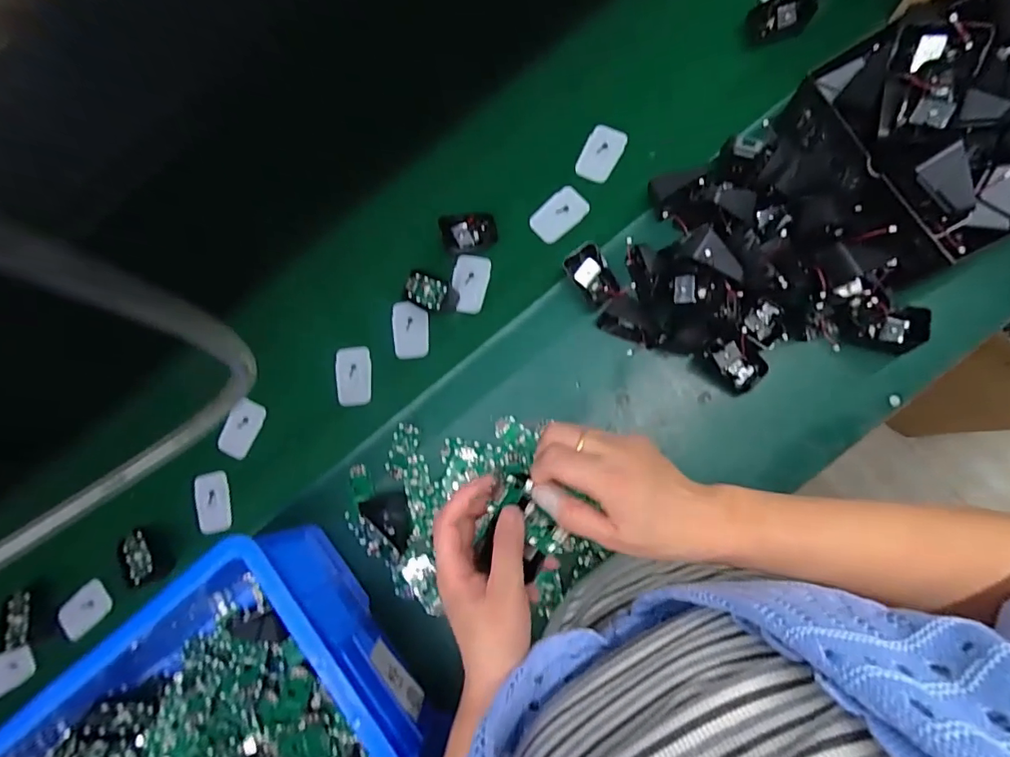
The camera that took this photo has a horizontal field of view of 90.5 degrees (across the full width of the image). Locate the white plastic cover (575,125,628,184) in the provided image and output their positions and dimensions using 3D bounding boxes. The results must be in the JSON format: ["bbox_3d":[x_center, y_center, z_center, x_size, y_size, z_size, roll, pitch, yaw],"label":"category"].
[{"bbox_3d":[0.120,-0.282,0.627,0.047,0.013,0.076,28,89,9],"label":"white plastic cover"}]

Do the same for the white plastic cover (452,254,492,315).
[{"bbox_3d":[-0.044,-0.118,0.626,0.044,0.004,0.073,11,86,-9],"label":"white plastic cover"}]

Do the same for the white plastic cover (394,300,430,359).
[{"bbox_3d":[-0.117,-0.061,0.629,0.044,0.010,0.071,-2,85,8],"label":"white plastic cover"}]

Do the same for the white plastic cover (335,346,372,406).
[{"bbox_3d":[-0.189,-0.003,0.629,0.042,0.014,0.074,-5,84,7],"label":"white plastic cover"}]

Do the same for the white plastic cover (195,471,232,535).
[{"bbox_3d":[-0.366,0.156,0.630,0.038,0.011,0.074,-8,84,7],"label":"white plastic cover"}]

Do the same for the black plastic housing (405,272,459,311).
[{"bbox_3d":[-0.091,-0.106,0.619,0.066,0.029,0.040,27,95,25],"label":"black plastic housing"}]

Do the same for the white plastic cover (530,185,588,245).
[{"bbox_3d":[0.067,-0.204,0.625,0.071,0.006,0.045,-44,81,2],"label":"white plastic cover"}]

